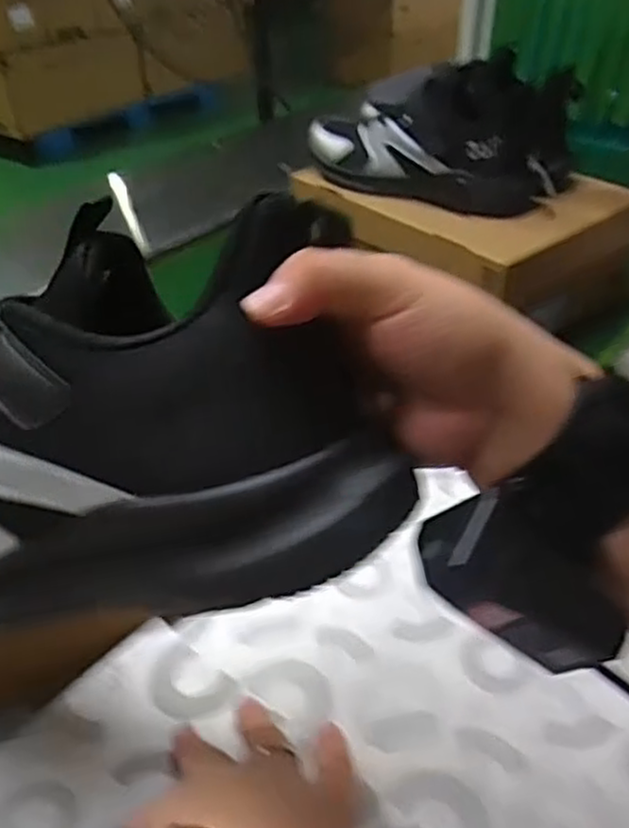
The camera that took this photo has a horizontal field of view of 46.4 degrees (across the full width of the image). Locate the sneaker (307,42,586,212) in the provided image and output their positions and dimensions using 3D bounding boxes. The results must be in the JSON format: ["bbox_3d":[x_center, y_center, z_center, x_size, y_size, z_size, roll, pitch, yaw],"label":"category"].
[{"bbox_3d":[0.131,-0.298,0.764,0.260,0.122,0.116,14,42,19],"label":"sneaker"}]

